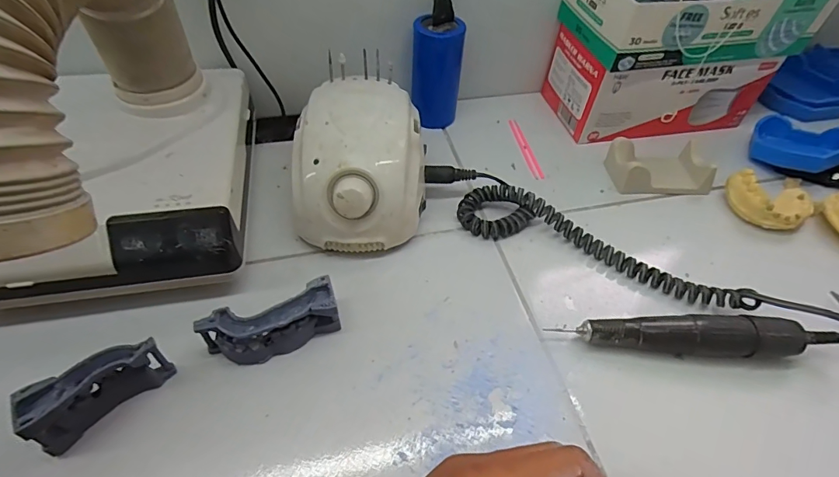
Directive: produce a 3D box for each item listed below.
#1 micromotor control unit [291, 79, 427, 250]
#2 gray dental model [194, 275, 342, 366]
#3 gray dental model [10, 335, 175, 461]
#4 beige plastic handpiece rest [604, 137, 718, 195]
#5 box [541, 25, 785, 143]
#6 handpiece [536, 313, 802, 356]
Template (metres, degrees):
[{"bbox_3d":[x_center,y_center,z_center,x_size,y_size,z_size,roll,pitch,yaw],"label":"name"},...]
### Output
[{"bbox_3d":[-0.045,-0.061,0.368,0.101,0.085,0.135,2,50,0],"label":"micromotor control unit"},{"bbox_3d":[-0.098,0.059,0.297,0.086,0.035,0.028,-18,53,-16],"label":"gray dental model"},{"bbox_3d":[-0.190,0.089,0.262,0.022,0.045,0.070,36,58,25],"label":"gray dental model"},{"bbox_3d":[0.229,-0.070,0.428,0.095,0.030,0.050,-3,50,-4],"label":"beige plastic handpiece rest"},{"bbox_3d":[0.255,-0.176,0.475,0.203,0.084,0.108,-8,51,-8],"label":"box"},{"bbox_3d":[0.181,0.068,0.307,0.158,0.028,0.026,3,50,1],"label":"handpiece"}]

